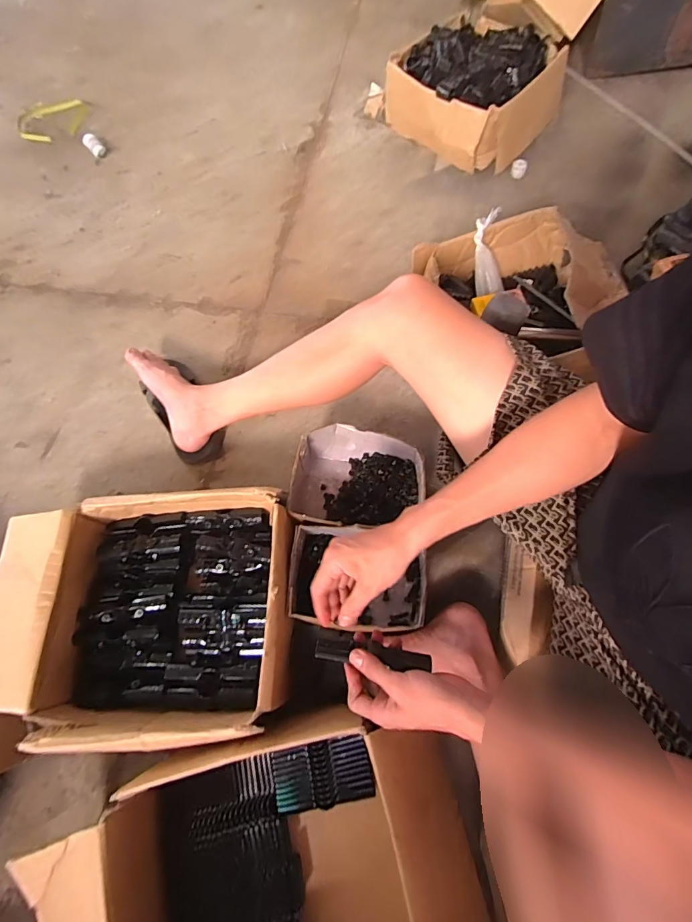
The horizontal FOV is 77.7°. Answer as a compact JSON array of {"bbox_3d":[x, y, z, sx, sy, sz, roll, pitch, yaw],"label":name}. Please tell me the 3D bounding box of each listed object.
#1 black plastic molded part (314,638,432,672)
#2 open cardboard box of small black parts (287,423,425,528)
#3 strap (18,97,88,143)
[{"bbox_3d":[0.031,0.218,0.486,0.129,0.027,0.023,4,70,4],"label":"black plastic molded part"},{"bbox_3d":[0.018,0.038,0.717,0.211,0.100,0.164,8,71,6],"label":"open cardboard box of small black parts"},{"bbox_3d":[-0.792,-0.918,1.156,0.187,0.006,0.143,-10,70,-1],"label":"strap"}]

